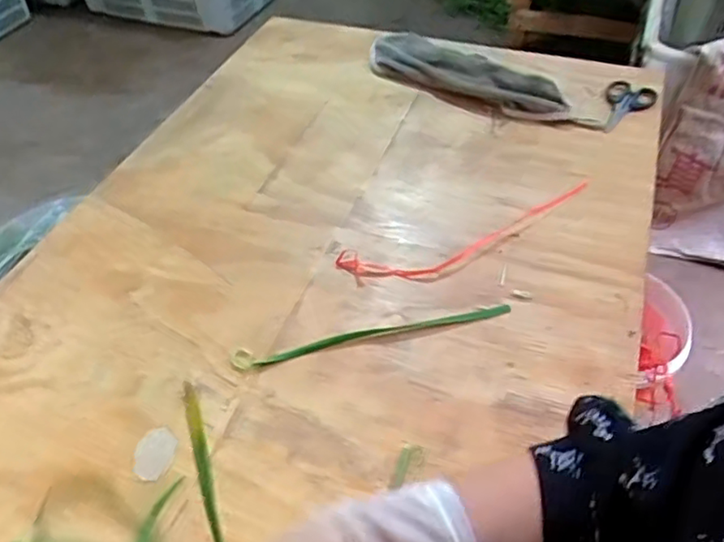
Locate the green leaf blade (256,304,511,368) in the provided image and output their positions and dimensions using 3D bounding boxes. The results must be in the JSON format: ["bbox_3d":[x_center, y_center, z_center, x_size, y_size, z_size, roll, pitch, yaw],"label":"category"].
[{"bbox_3d":[0.022,0.057,0.565,0.237,0.009,0.014,-12,47,-7],"label":"green leaf blade"}]

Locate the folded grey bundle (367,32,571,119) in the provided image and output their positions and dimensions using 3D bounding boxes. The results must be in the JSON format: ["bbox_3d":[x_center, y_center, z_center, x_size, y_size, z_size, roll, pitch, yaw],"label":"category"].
[{"bbox_3d":[0.139,-0.273,0.871,0.292,0.027,0.117,31,56,29],"label":"folded grey bundle"}]

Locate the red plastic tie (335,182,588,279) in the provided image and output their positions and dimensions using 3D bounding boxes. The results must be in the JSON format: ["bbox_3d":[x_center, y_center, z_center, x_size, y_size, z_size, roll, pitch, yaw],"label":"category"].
[{"bbox_3d":[0.124,-0.039,0.654,0.303,0.013,0.059,-17,53,-16],"label":"red plastic tie"}]

